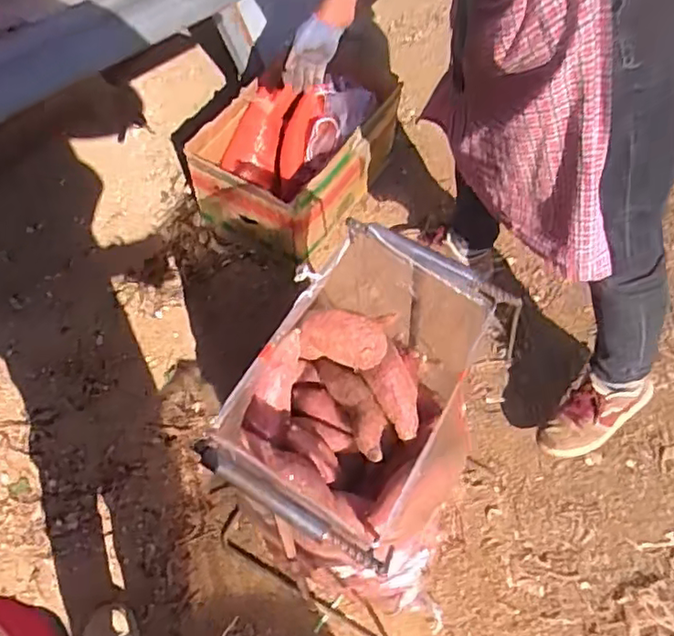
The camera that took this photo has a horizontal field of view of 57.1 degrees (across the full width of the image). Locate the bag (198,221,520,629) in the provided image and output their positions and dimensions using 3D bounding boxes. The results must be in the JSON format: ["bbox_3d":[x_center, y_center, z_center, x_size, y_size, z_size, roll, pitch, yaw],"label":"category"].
[{"bbox_3d":[0.046,0.208,0.884,0.291,0.629,0.319,25,63,14],"label":"bag"}]

